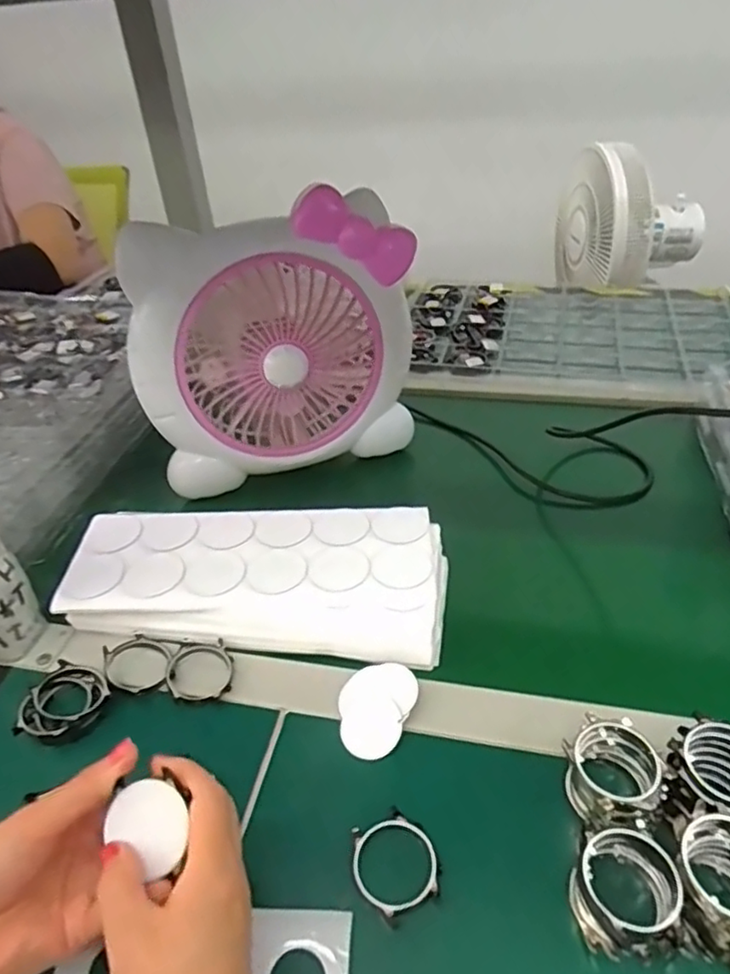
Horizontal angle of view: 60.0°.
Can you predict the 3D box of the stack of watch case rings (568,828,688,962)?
[{"bbox_3d":[0.128,0.204,0.316,0.046,0.042,0.054,11,41,19],"label":"stack of watch case rings"}]

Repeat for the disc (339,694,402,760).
[{"bbox_3d":[0.004,0.157,0.418,0.039,0.008,0.041,-3,39,3],"label":"disc"}]

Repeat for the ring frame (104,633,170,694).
[{"bbox_3d":[-0.165,0.128,0.459,0.042,0.013,0.048,-24,42,-23],"label":"ring frame"}]

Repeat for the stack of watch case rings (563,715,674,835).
[{"bbox_3d":[0.140,0.166,0.360,0.053,0.039,0.049,-31,45,-30],"label":"stack of watch case rings"}]

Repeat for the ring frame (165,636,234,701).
[{"bbox_3d":[-0.119,0.135,0.458,0.045,0.014,0.050,0,38,6],"label":"ring frame"}]

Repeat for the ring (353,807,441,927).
[{"bbox_3d":[0.017,0.209,0.352,0.046,0.010,0.049,-3,38,2],"label":"ring"}]

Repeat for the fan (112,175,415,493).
[{"bbox_3d":[-0.082,-0.127,0.591,0.258,0.231,0.089,-8,38,-4],"label":"fan"}]

